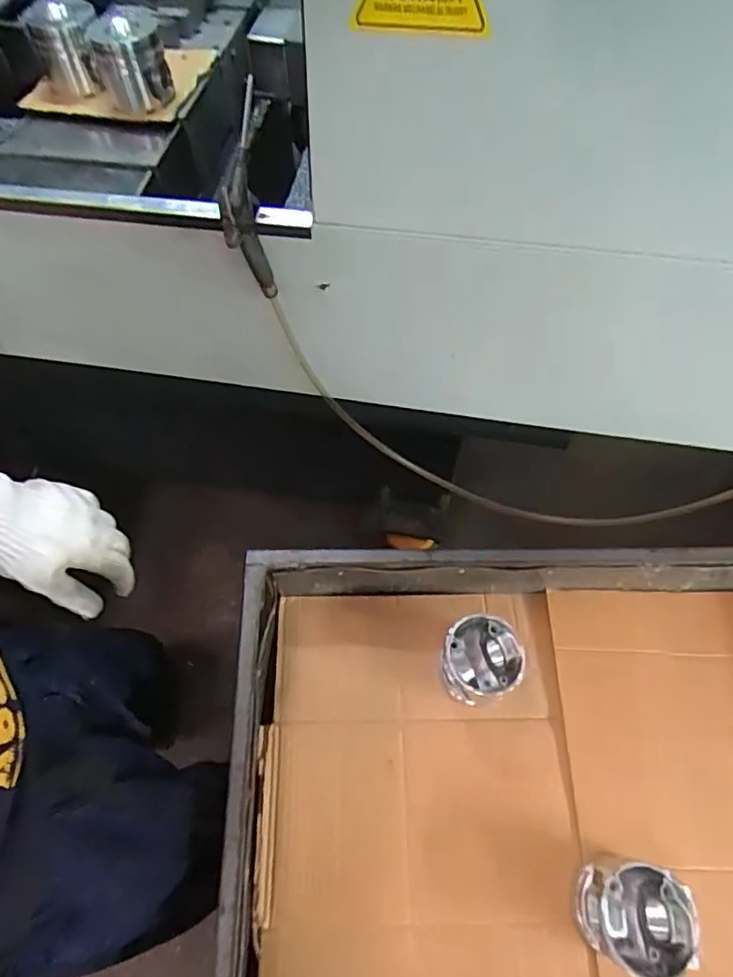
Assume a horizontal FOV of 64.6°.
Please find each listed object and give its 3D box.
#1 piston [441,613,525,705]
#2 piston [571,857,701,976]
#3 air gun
[{"bbox_3d":[0.135,0.208,0.704,0.088,0.089,0.087,0,61,1],"label":"piston"},{"bbox_3d":[0.268,0.431,0.588,0.092,0.090,0.088,0,61,1],"label":"piston"},{"bbox_3d":[-0.128,-0.298,0.602,0.041,0.203,0.063,-4,32,-2],"label":"air gun"}]

